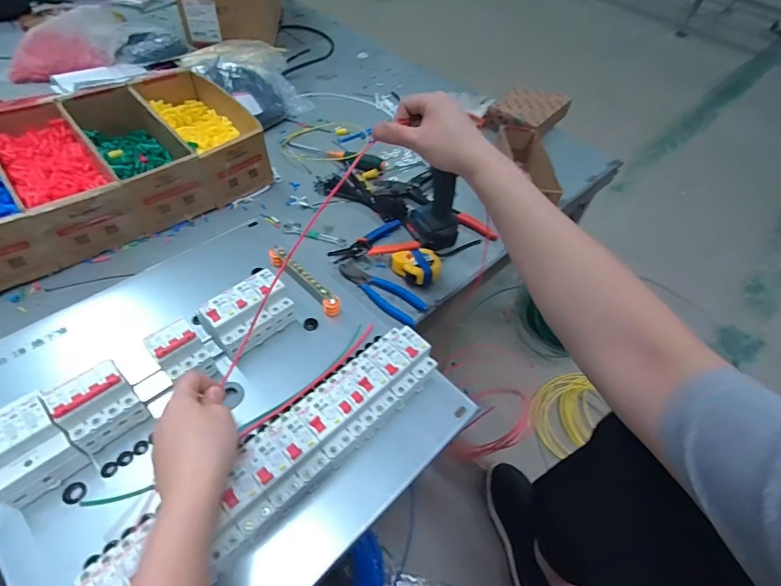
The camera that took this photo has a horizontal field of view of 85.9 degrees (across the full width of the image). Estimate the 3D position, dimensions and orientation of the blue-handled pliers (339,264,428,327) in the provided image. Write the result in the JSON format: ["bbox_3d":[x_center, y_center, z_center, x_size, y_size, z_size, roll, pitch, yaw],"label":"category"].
[{"bbox_3d":[-0.018,-0.002,0.688,0.162,0.013,0.059,33,54,21],"label":"blue-handled pliers"}]

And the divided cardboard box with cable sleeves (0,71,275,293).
[{"bbox_3d":[-0.526,-0.230,0.755,0.534,0.114,0.326,-33,60,-29],"label":"divided cardboard box with cable sleeves"}]

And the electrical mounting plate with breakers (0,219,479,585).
[{"bbox_3d":[-0.246,0.127,0.525,0.516,0.106,0.501,-35,61,-30],"label":"electrical mounting plate with breakers"}]

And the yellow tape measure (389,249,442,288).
[{"bbox_3d":[0.047,-0.043,0.719,0.079,0.037,0.071,-13,52,-16],"label":"yellow tape measure"}]

